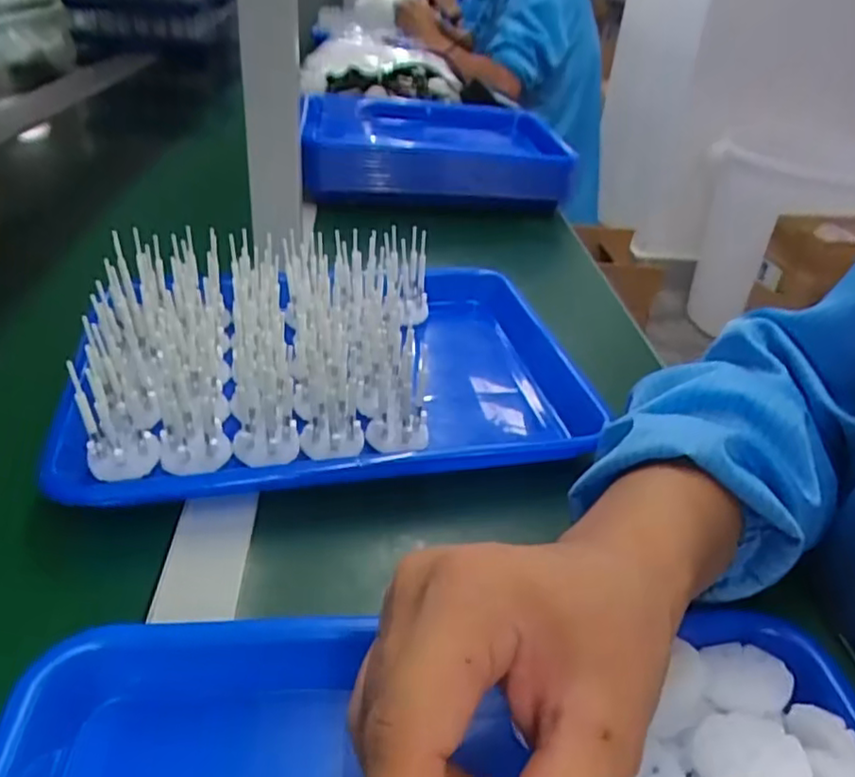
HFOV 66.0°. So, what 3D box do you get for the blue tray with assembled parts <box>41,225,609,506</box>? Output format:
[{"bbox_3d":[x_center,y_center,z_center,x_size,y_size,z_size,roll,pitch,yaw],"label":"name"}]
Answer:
[{"bbox_3d":[-0.051,-0.025,0.458,0.353,0.083,0.235,-4,36,-14],"label":"blue tray with assembled parts"}]

